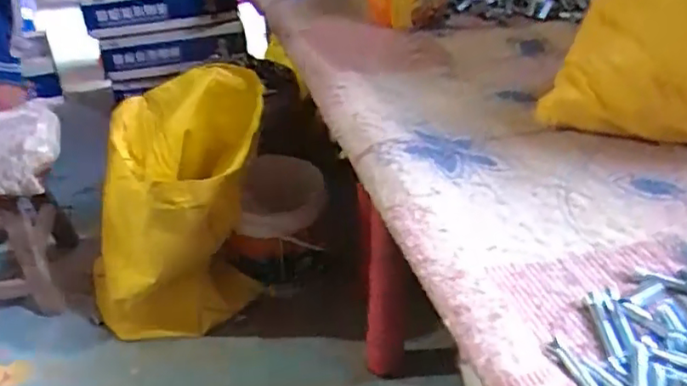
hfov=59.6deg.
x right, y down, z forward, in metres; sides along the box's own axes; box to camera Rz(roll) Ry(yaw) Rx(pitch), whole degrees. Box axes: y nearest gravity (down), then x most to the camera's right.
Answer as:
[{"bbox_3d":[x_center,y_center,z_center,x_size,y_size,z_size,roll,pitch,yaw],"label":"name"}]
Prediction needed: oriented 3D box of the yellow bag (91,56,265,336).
[{"bbox_3d":[-0.270,0.035,1.000,0.220,0.491,0.239,-4,23,-45],"label":"yellow bag"}]

